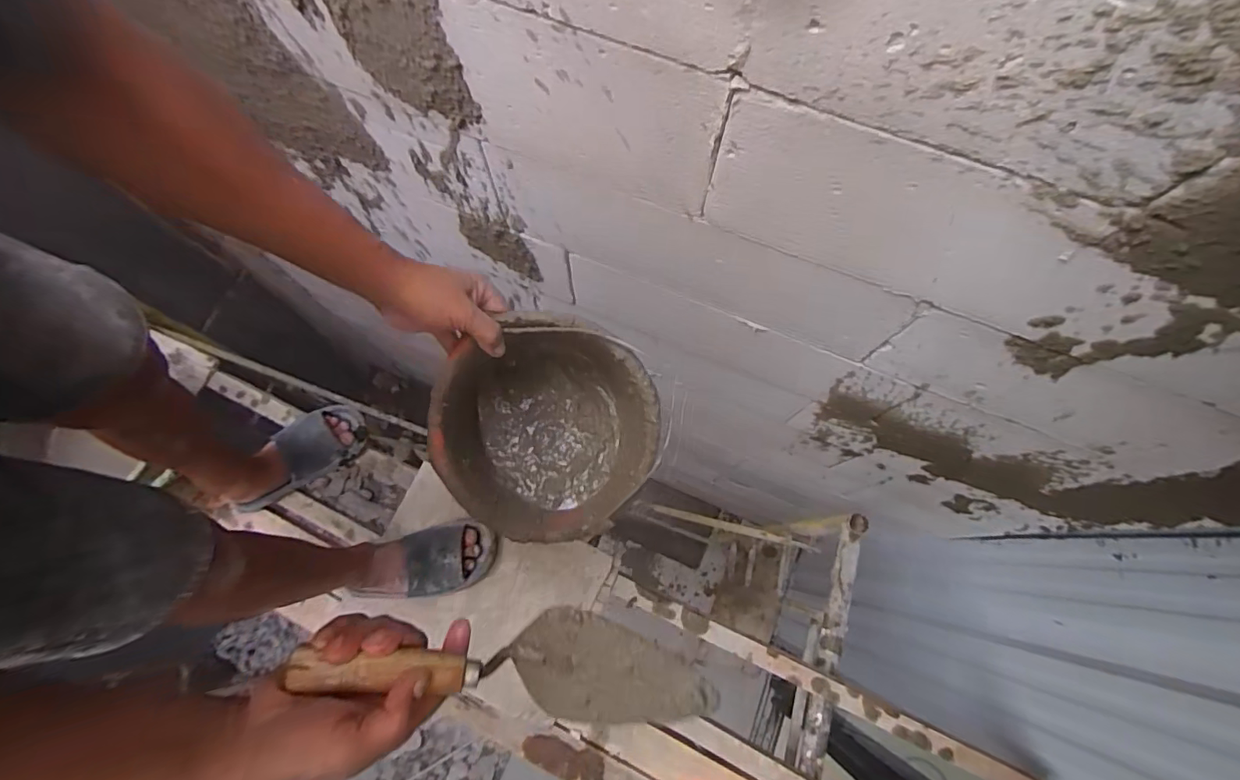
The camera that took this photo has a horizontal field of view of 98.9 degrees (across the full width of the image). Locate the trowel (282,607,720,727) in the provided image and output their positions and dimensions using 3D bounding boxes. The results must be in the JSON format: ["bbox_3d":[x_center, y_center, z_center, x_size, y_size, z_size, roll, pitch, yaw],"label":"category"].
[{"bbox_3d":[-0.081,0.219,0.421,0.308,0.056,0.082,8,74,-10],"label":"trowel"}]

